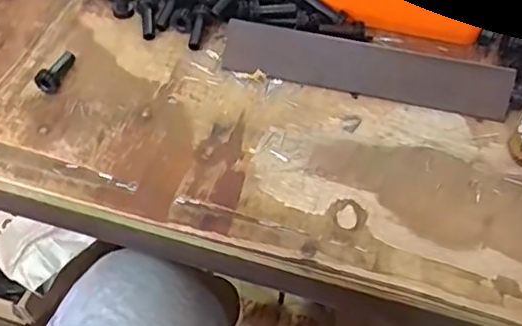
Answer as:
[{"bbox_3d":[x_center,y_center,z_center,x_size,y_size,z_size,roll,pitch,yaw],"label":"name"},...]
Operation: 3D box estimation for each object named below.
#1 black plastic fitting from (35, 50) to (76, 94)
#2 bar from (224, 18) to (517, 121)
[{"bbox_3d":[-0.157,-0.073,0.454,0.014,0.015,0.042,20,57,13],"label":"black plastic fitting"},{"bbox_3d":[0.079,-0.071,0.450,0.214,0.038,0.006,12,21,6],"label":"bar"}]

